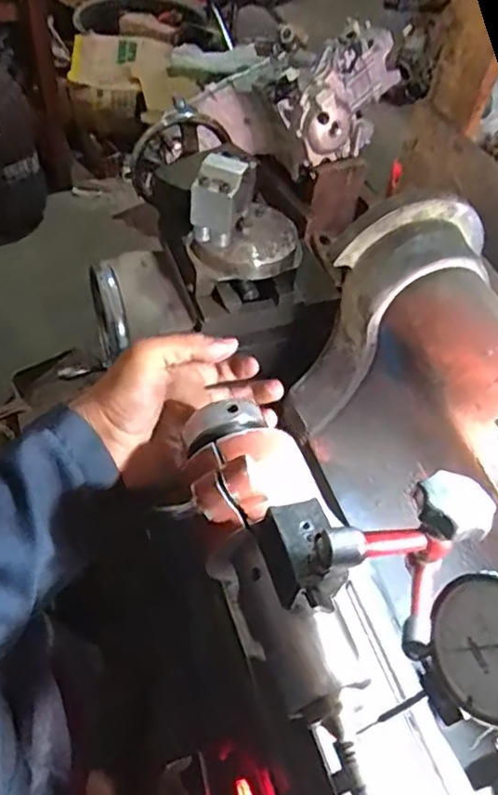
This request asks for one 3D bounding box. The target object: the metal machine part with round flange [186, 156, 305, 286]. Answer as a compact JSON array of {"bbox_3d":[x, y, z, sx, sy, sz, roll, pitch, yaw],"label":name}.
[{"bbox_3d":[-0.002,-0.177,0.617,0.112,0.100,0.089,5,51,-2],"label":"metal machine part with round flange"}]

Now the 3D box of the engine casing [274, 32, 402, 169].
[{"bbox_3d":[0.247,-0.806,1.644,0.201,0.237,0.344,25,53,13],"label":"engine casing"}]

